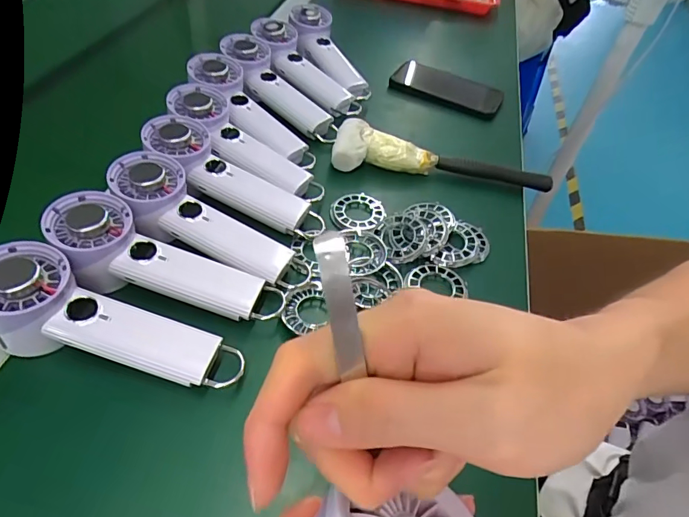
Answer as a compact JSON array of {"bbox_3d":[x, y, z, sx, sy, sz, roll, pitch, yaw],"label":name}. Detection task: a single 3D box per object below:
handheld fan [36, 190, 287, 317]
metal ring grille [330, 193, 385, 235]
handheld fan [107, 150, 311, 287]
[{"bbox_3d":[-0.149,0.010,0.378,0.192,0.052,0.060,23,48,-5],"label":"handheld fan"},{"bbox_3d":[0.013,-0.050,0.481,0.055,0.006,0.059,1,49,-1],"label":"metal ring grille"},{"bbox_3d":[-0.124,-0.027,0.408,0.189,0.041,0.064,31,51,2],"label":"handheld fan"}]

